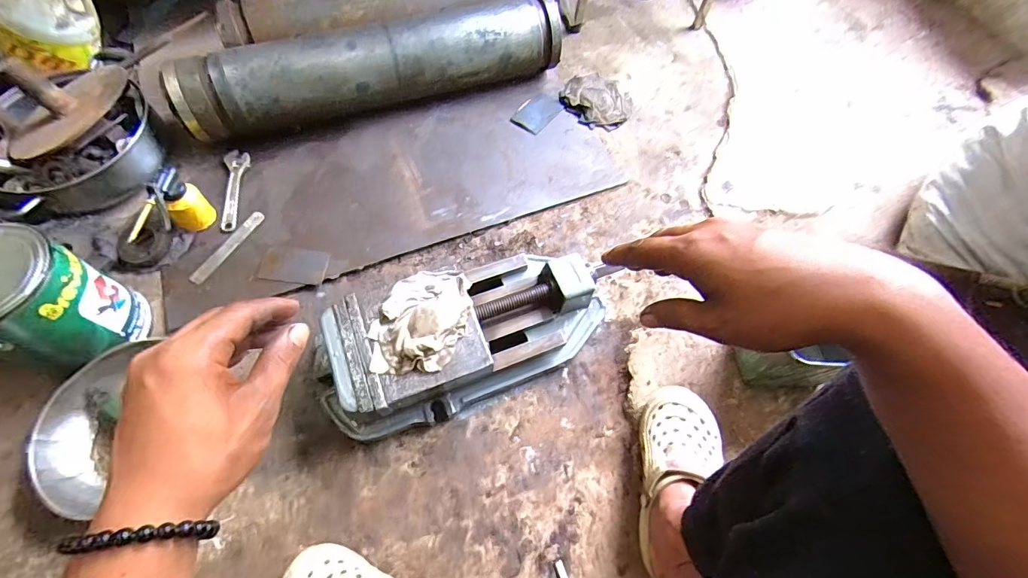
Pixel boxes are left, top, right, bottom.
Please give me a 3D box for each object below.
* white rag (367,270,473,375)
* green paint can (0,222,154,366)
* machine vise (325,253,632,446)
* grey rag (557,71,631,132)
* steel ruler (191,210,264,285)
[{"bbox_3d":[-0.138,0.040,0.655,0.134,0.034,0.170,7,65,2],"label":"white rag"},{"bbox_3d":[-0.696,0.021,0.644,0.166,0.186,0.156,20,66,8],"label":"green paint can"},{"bbox_3d":[-0.079,0.074,0.729,0.460,0.142,0.201,-24,67,-12],"label":"machine vise"},{"bbox_3d":[0.203,-0.465,1.073,0.166,0.027,0.177,25,67,10],"label":"grey rag"},{"bbox_3d":[-0.512,-0.077,0.789,0.023,0.004,0.166,26,62,6],"label":"steel ruler"}]

